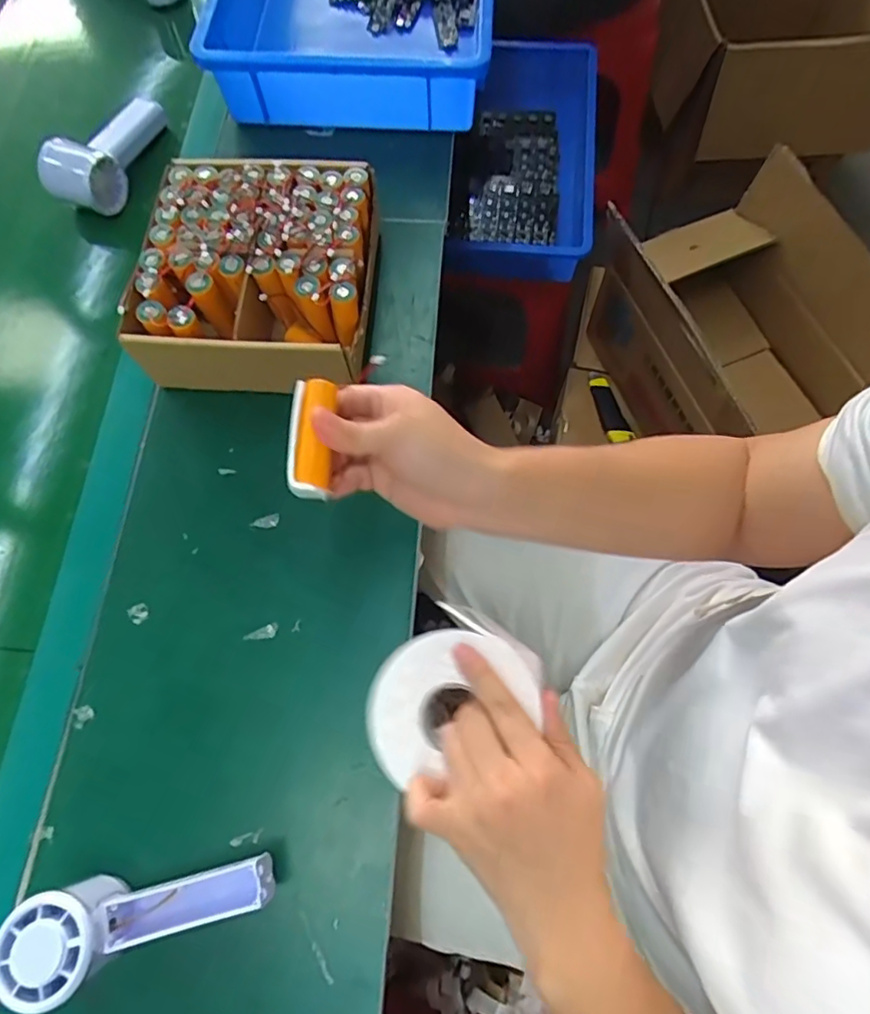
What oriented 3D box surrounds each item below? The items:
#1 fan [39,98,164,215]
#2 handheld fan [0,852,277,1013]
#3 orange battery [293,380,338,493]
[{"bbox_3d":[-0.345,-0.376,0.609,0.069,0.053,0.152,11,71,6],"label":"fan"},{"bbox_3d":[-0.180,0.247,0.364,0.151,0.061,0.052,-21,70,-5],"label":"handheld fan"},{"bbox_3d":[-0.072,-0.047,0.357,0.018,0.019,0.070,4,69,4],"label":"orange battery"}]

